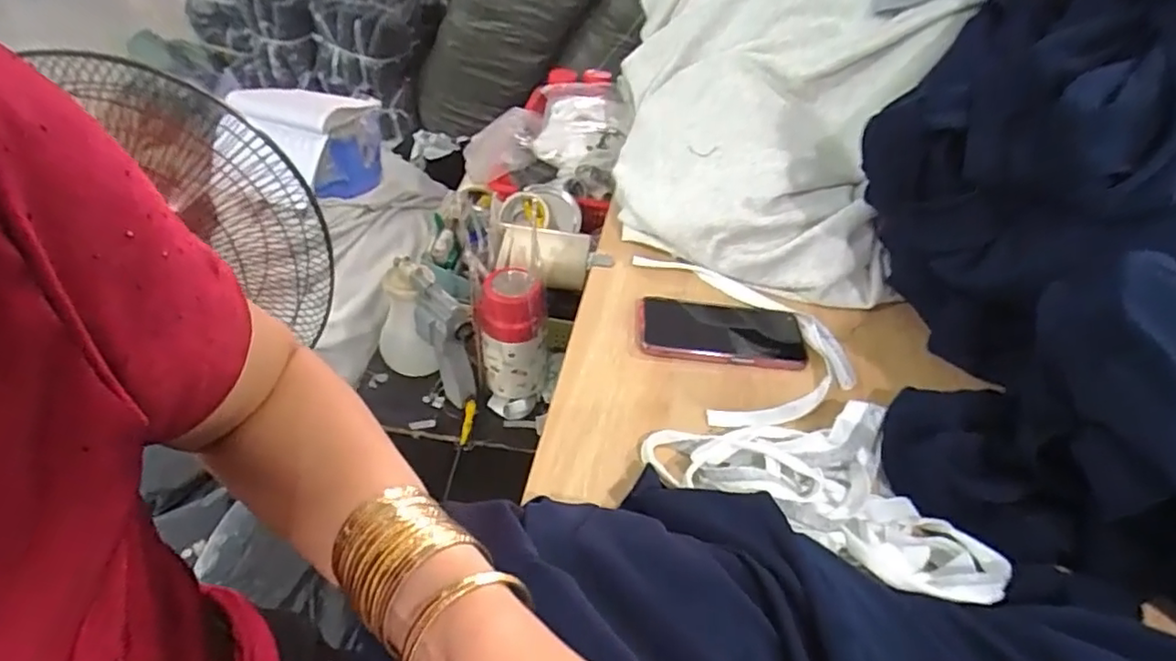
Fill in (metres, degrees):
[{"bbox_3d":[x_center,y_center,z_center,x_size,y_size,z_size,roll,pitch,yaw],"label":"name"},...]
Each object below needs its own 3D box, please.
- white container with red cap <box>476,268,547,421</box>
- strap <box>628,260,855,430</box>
[{"bbox_3d":[-0.112,0.016,0.933,0.094,0.219,0.100,3,44,-3],"label":"white container with red cap"},{"bbox_3d":[0.161,-0.007,0.637,0.164,0.017,0.237,-5,46,-12],"label":"strap"}]

